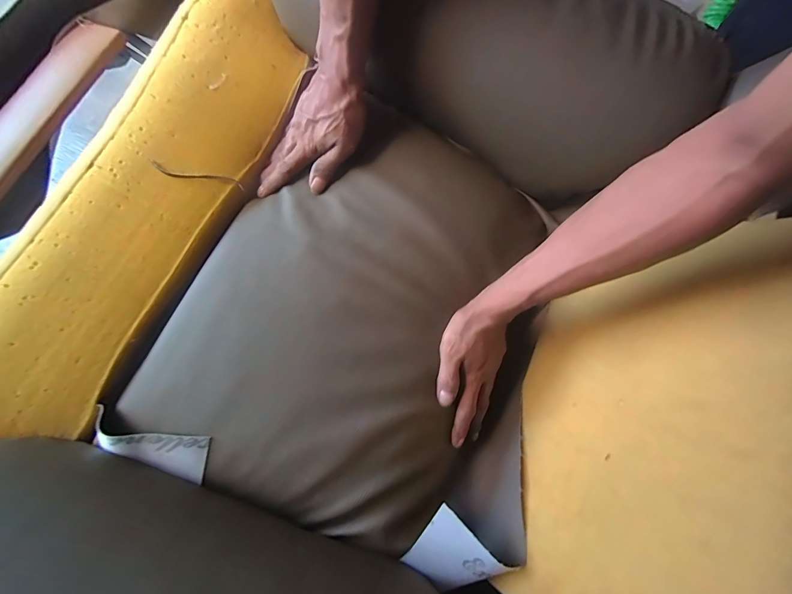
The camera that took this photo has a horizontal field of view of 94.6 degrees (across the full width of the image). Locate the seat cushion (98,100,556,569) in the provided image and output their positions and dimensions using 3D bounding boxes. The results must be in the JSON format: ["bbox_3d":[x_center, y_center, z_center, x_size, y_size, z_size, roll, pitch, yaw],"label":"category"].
[{"bbox_3d":[-0.041,0.001,0.422,0.329,0.073,0.464,23,78,5],"label":"seat cushion"}]

